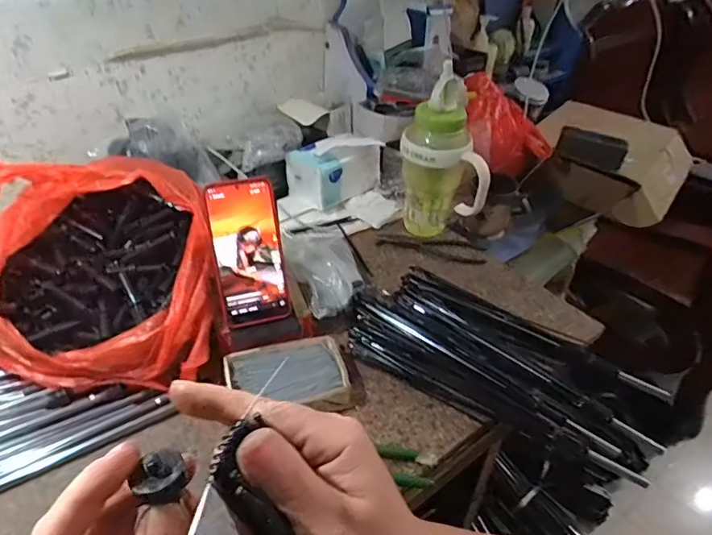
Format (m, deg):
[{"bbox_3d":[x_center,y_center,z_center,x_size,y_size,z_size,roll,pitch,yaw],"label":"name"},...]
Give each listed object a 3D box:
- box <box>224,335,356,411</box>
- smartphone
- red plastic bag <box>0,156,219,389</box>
[{"bbox_3d":[-0.075,0.130,0.574,0.129,0.041,0.092,-11,39,-15],"label":"box"},{"bbox_3d":[-0.123,-0.016,0.577,0.078,0.165,0.011,-12,12,-17],"label":"smartphone"},{"bbox_3d":[-0.289,-0.004,0.583,0.243,0.172,0.230,-4,38,-7],"label":"red plastic bag"}]

